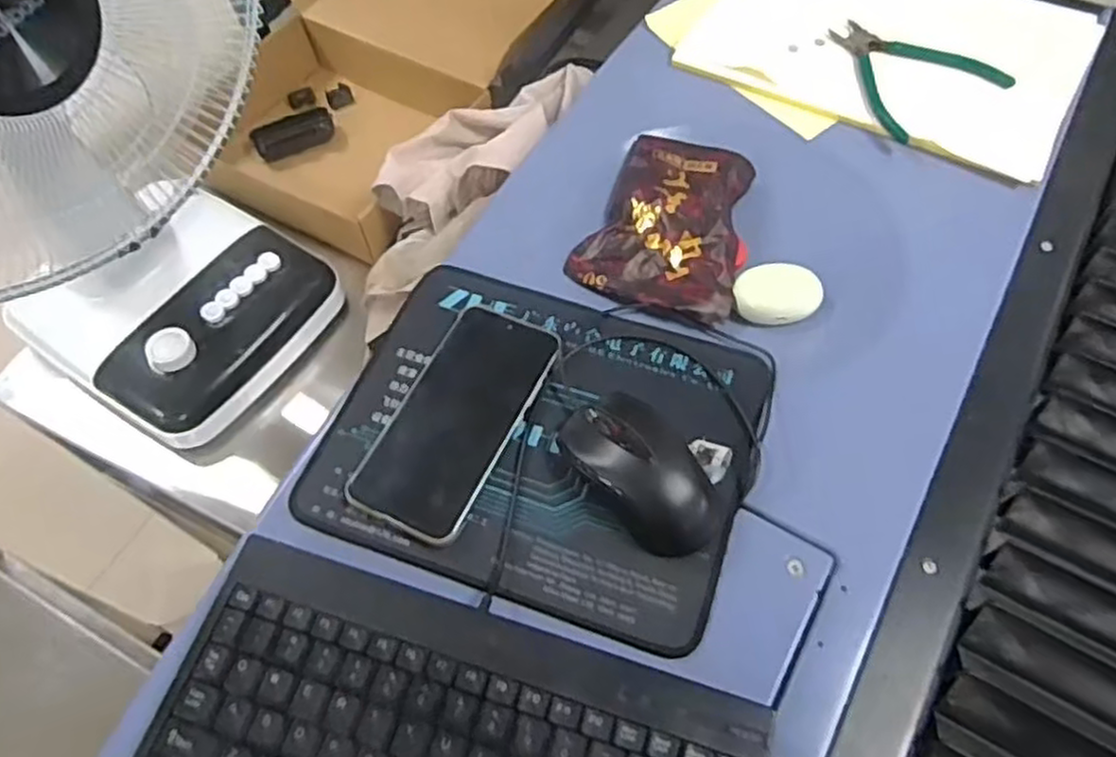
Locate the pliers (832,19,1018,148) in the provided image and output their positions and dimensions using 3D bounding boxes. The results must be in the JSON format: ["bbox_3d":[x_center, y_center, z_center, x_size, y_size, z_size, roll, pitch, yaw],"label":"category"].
[{"bbox_3d":[0.291,-0.265,0.639,0.124,0.014,0.133,-29,63,-15],"label":"pliers"}]

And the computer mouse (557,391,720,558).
[{"bbox_3d":[0.051,0.055,0.447,0.059,0.032,0.106,-32,63,-17],"label":"computer mouse"}]

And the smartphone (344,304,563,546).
[{"bbox_3d":[-0.062,0.021,0.476,0.078,0.010,0.162,23,62,14],"label":"smartphone"}]

